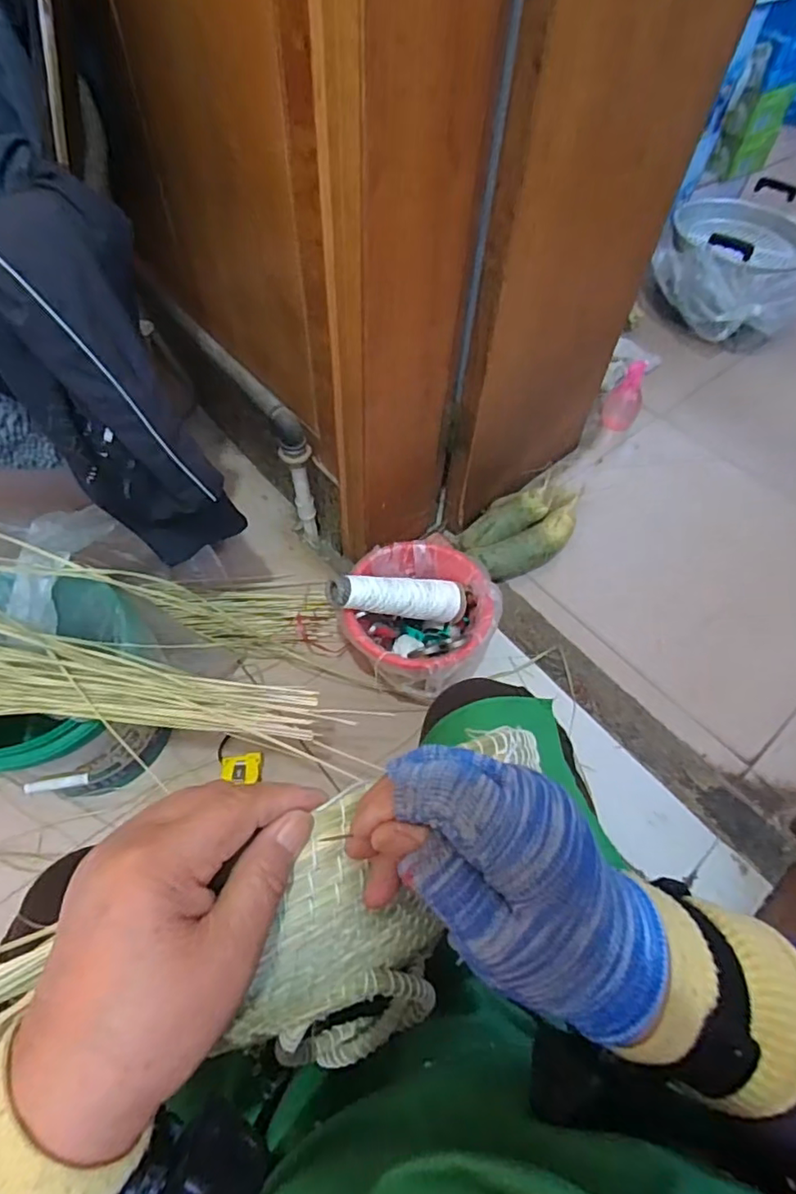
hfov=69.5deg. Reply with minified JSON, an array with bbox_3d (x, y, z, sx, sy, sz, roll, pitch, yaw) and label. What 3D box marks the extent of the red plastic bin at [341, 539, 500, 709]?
[{"bbox_3d":[0.033,0.056,0.917,0.214,0.189,0.221,2,57,-3],"label":"red plastic bin"}]

